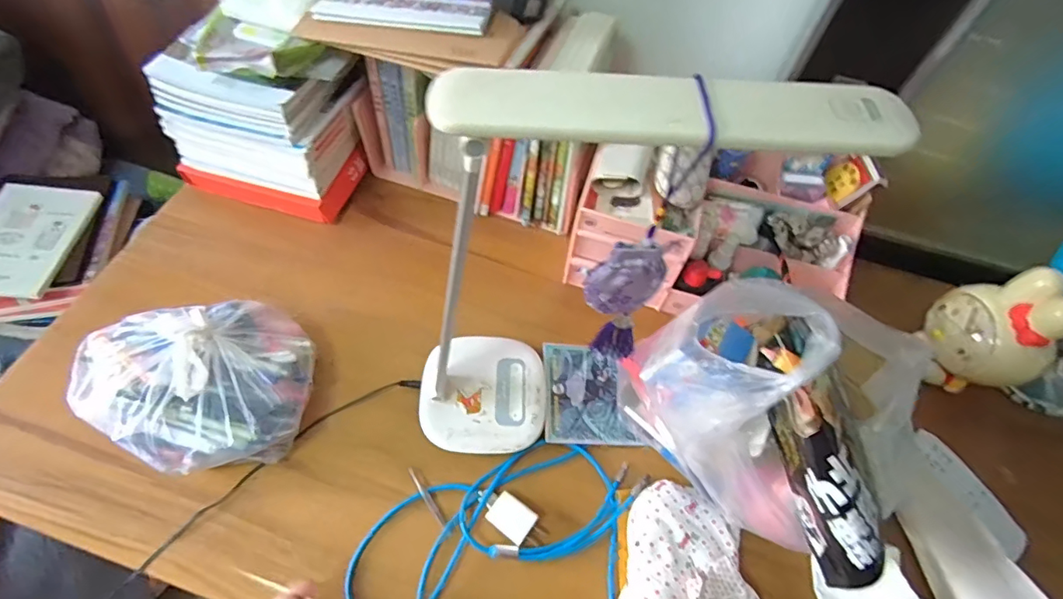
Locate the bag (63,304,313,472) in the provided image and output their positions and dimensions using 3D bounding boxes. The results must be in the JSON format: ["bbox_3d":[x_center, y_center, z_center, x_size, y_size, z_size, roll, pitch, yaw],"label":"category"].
[{"bbox_3d":[-0.373,0.088,0.566,0.235,0.124,0.192,-4,59,-7],"label":"bag"}]

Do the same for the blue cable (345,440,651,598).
[{"bbox_3d":[-0.045,0.302,0.541,0.293,0.046,0.317,2,59,-3],"label":"blue cable"}]

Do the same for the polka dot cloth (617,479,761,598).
[{"bbox_3d":[0.154,0.304,0.513,0.143,0.043,0.204,22,60,9],"label":"polka dot cloth"}]

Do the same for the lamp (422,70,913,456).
[{"bbox_3d":[0.023,-0.001,0.456,0.294,0.434,0.173,-19,62,-14],"label":"lamp"}]

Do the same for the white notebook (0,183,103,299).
[{"bbox_3d":[-0.805,-0.100,0.810,0.148,0.014,0.210,5,57,-12],"label":"white notebook"}]

